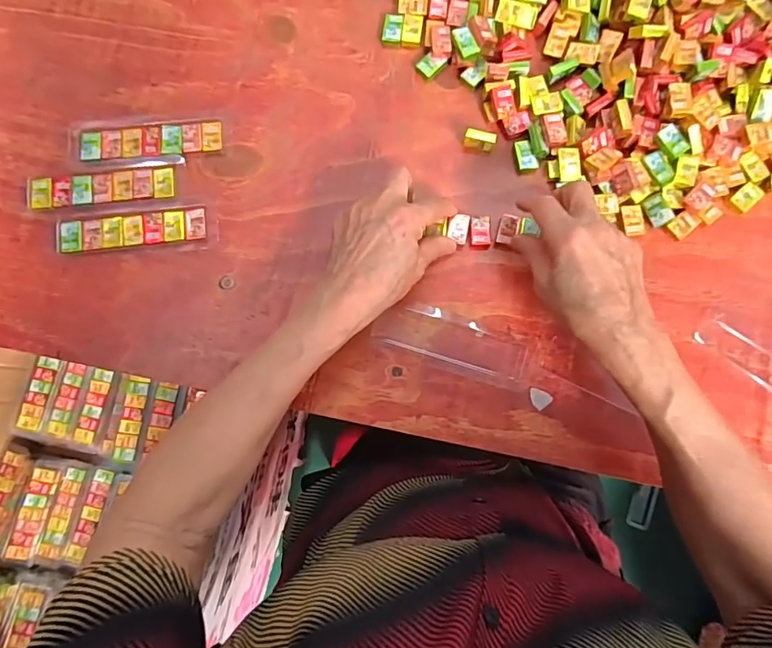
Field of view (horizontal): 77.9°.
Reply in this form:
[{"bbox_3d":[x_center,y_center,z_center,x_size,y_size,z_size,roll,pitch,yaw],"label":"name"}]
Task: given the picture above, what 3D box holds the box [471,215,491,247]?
[{"bbox_3d":[0.079,-0.077,0.398,0.016,0.006,0.026,-2,83,0],"label":"box"}]

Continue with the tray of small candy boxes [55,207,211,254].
[{"bbox_3d":[-0.210,-0.078,0.397,0.121,0.010,0.028,-6,83,0],"label":"tray of small candy boxes"}]

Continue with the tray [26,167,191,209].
[{"bbox_3d":[-0.234,-0.114,0.400,0.129,0.005,0.030,-4,83,0],"label":"tray"}]

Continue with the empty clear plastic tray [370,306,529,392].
[{"bbox_3d":[0.055,0.015,0.383,0.124,0.017,0.041,20,83,3],"label":"empty clear plastic tray"}]

